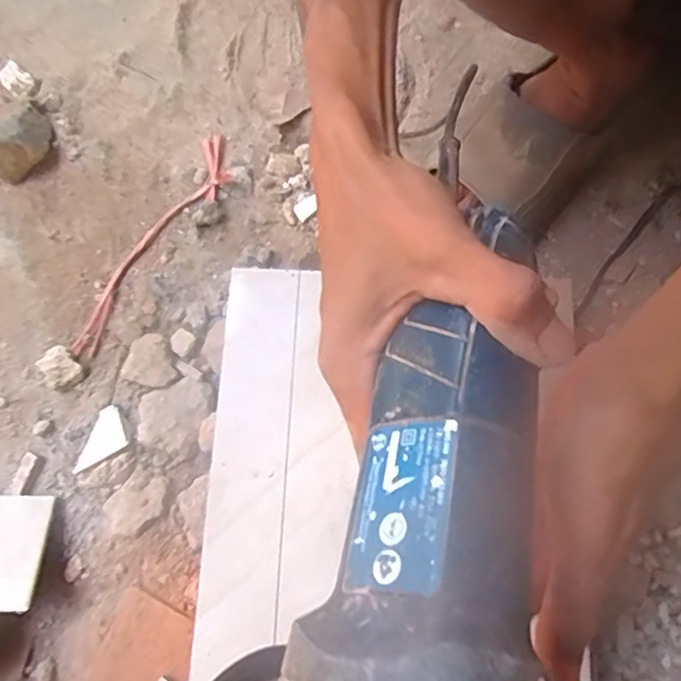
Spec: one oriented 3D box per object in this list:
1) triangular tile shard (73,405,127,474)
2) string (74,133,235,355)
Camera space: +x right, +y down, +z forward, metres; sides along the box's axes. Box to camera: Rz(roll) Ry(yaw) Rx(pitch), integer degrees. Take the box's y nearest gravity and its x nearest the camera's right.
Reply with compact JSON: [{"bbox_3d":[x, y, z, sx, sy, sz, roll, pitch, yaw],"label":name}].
[{"bbox_3d":[-0.226,0.091,0.535,0.054,0.014,0.043,-28,76,-5],"label":"triangular tile shard"},{"bbox_3d":[-0.181,-0.095,0.569,0.045,0.009,0.257,28,78,9],"label":"string"}]

